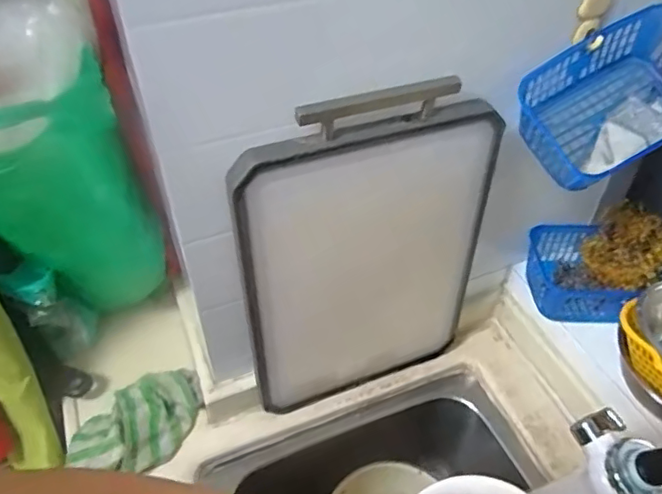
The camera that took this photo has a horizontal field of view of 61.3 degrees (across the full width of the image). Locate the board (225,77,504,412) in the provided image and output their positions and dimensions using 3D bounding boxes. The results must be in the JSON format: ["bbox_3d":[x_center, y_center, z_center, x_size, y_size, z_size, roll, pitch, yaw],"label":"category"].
[{"bbox_3d":[0.039,0.020,0.589,0.261,0.385,0.042,-16,47,-17],"label":"board"}]

